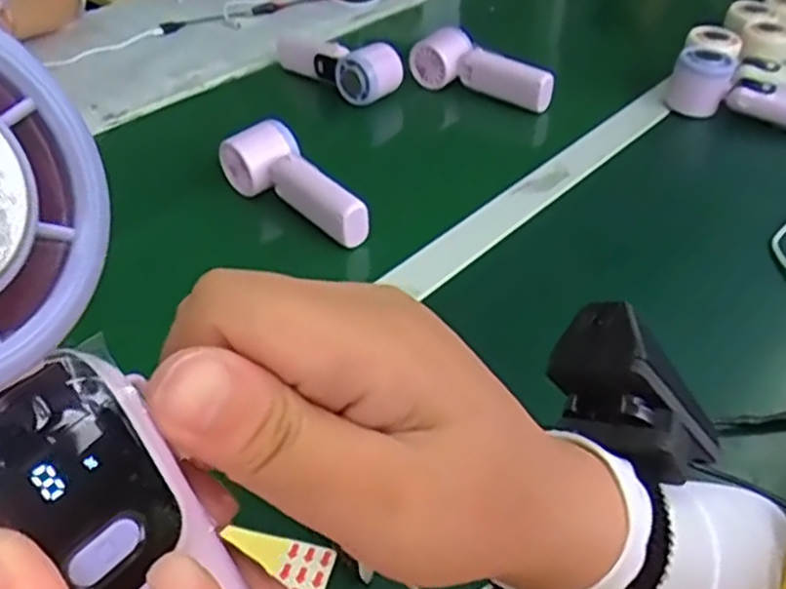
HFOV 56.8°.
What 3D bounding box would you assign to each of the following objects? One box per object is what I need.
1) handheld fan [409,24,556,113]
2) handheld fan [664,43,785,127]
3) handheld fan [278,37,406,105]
[{"bbox_3d":[0.098,-0.255,0.830,0.180,0.053,0.045,31,49,32],"label":"handheld fan"},{"bbox_3d":[0.389,-0.211,0.780,0.172,0.066,0.067,27,47,27],"label":"handheld fan"},{"bbox_3d":[-0.064,-0.272,0.845,0.166,0.056,0.056,31,49,32],"label":"handheld fan"}]

